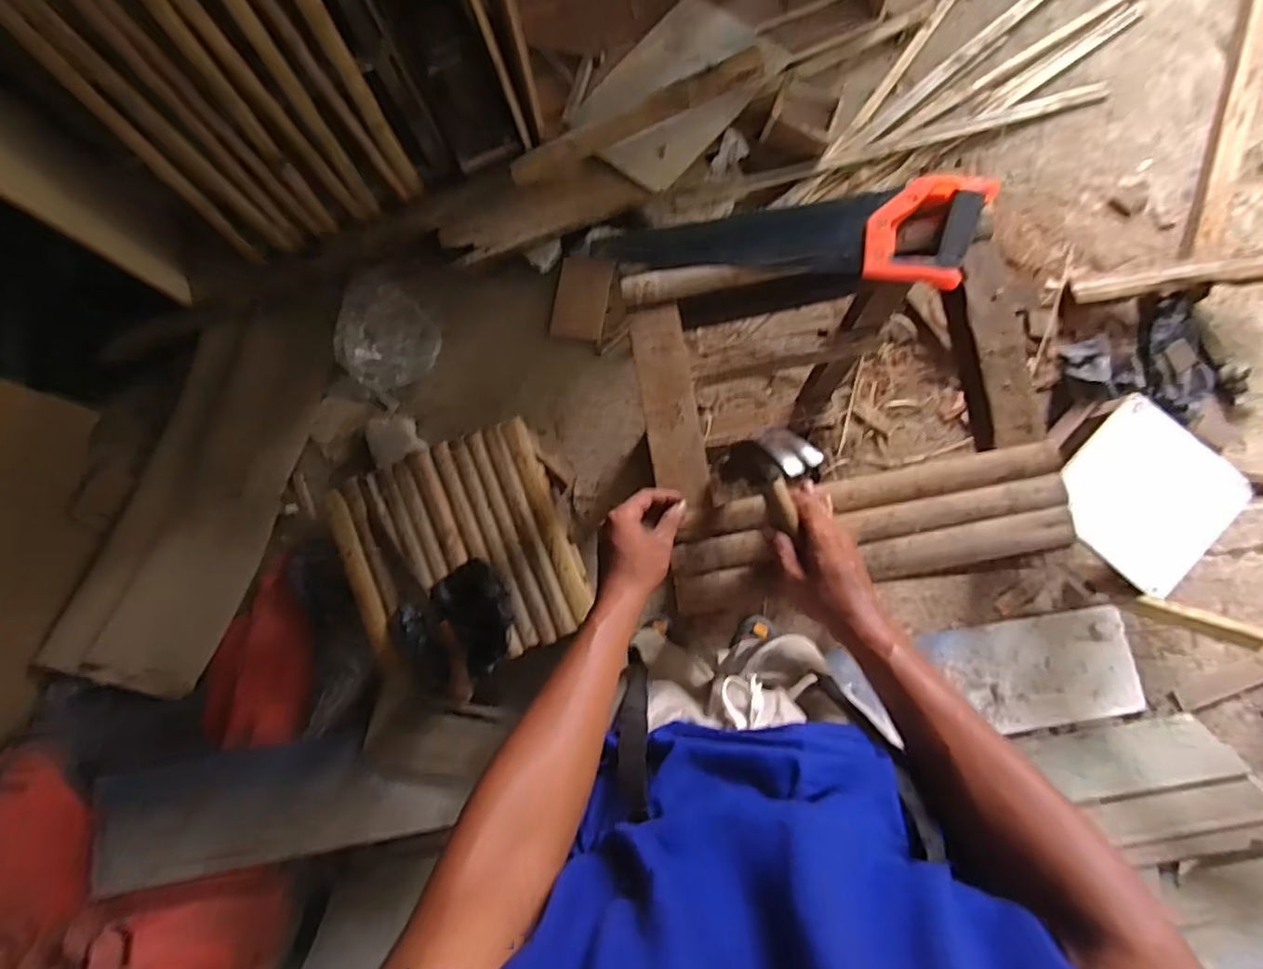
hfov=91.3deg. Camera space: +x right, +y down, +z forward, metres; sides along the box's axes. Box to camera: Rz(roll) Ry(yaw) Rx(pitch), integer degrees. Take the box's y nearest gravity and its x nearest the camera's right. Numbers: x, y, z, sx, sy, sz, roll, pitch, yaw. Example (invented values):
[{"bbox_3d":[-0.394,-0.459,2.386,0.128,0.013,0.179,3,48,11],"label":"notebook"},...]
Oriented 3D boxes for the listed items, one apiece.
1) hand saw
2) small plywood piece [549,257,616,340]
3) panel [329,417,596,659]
[{"bbox_3d":[0.183,-0.259,0.695,0.417,0.021,0.129,-7,73,10],"label":"hand saw"},{"bbox_3d":[-0.119,-0.448,1.490,0.127,0.010,0.194,12,96,1],"label":"small plywood piece"},{"bbox_3d":[-0.284,0.116,1.024,0.356,0.026,0.367,-22,82,0],"label":"panel"}]

